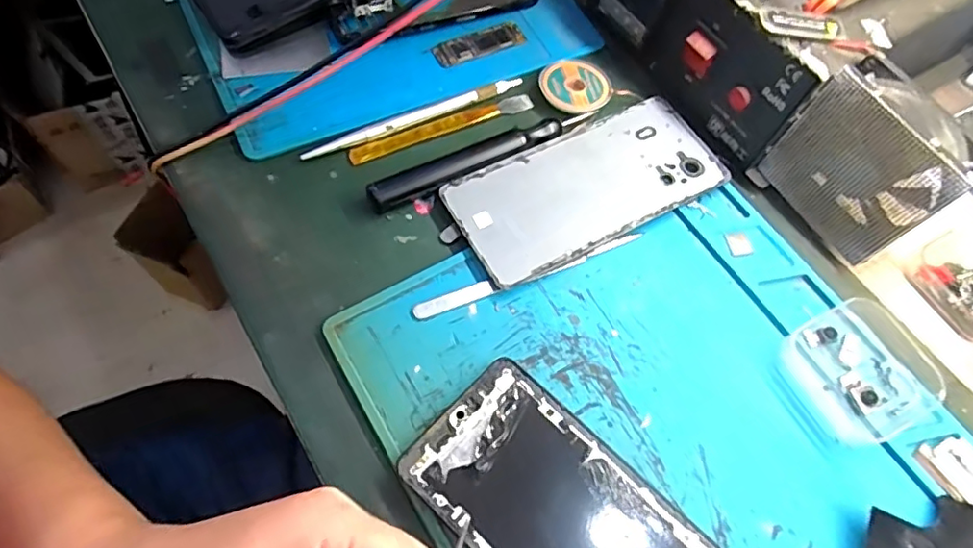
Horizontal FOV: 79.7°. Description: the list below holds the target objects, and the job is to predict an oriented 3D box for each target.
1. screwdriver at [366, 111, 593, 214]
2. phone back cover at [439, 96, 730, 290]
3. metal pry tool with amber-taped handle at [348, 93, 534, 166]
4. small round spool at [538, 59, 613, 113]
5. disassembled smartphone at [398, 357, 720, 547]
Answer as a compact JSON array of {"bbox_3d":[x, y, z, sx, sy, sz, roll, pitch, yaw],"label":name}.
[{"bbox_3d":[-0.002,-0.069,0.340,0.139,0.010,0.016,-26,67,-16],"label":"screwdriver"},{"bbox_3d":[0.059,-0.051,0.339,0.159,0.008,0.071,-25,67,-16],"label":"phone back cover"},{"bbox_3d":[-0.026,-0.089,0.355,0.118,0.005,0.012,-23,67,-15],"label":"metal pry tool with amber-taped handle"},{"bbox_3d":[0.056,-0.119,0.369,0.043,0.006,0.041,2,63,-3],"label":"small round spool"},{"bbox_3d":[0.043,0.114,0.253,0.159,0.010,0.074,41,67,16],"label":"disassembled smartphone"}]

